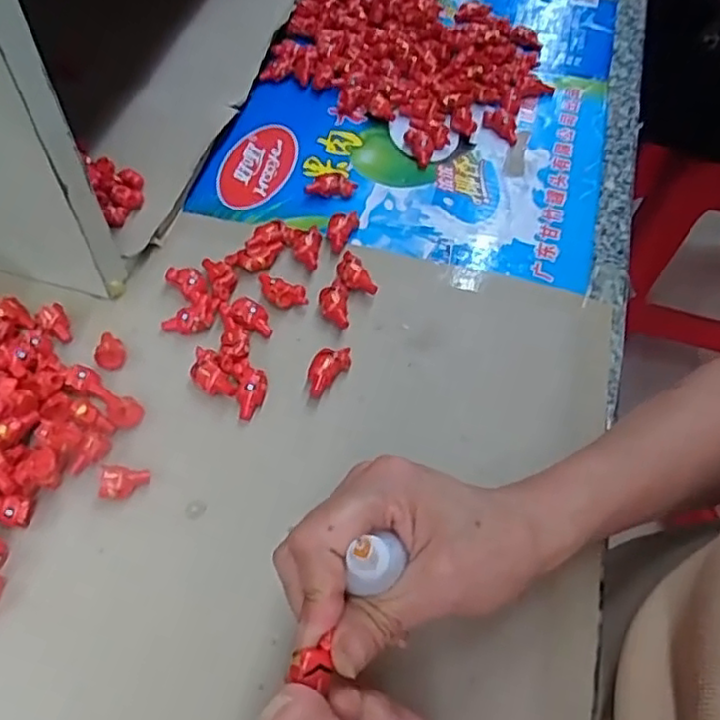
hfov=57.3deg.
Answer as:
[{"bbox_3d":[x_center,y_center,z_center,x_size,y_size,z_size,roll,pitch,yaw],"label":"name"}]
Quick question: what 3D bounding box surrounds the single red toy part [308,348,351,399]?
[{"bbox_3d":[-0.020,0.005,0.395,0.018,0.014,0.038,36,62,19],"label":"single red toy part"}]

